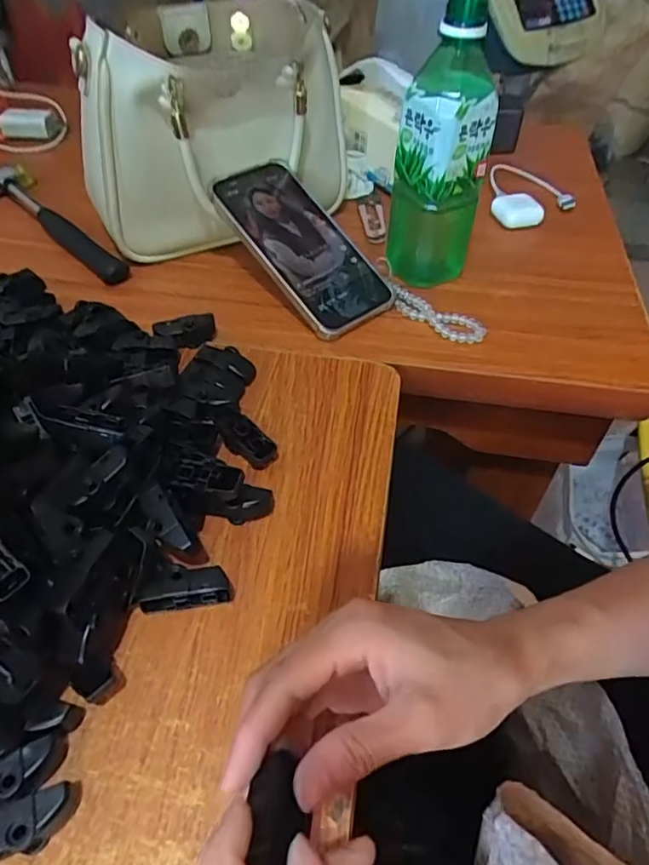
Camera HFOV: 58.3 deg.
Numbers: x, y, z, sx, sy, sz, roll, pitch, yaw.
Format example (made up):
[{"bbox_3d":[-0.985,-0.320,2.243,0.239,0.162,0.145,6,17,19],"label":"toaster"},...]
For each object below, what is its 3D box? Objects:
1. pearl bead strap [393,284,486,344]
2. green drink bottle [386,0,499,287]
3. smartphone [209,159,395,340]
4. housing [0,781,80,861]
[{"bbox_3d":[0.092,-0.096,0.480,0.084,0.014,0.029,24,52,19],"label":"pearl bead strap"},{"bbox_3d":[0.094,-0.221,0.469,0.069,0.205,0.069,7,48,4],"label":"green drink bottle"},{"bbox_3d":[-0.018,-0.161,0.494,0.089,0.013,0.174,-35,80,-24],"label":"smartphone"},{"bbox_3d":[-0.125,0.165,0.241,0.047,0.018,0.019,-19,52,-18],"label":"housing"}]

